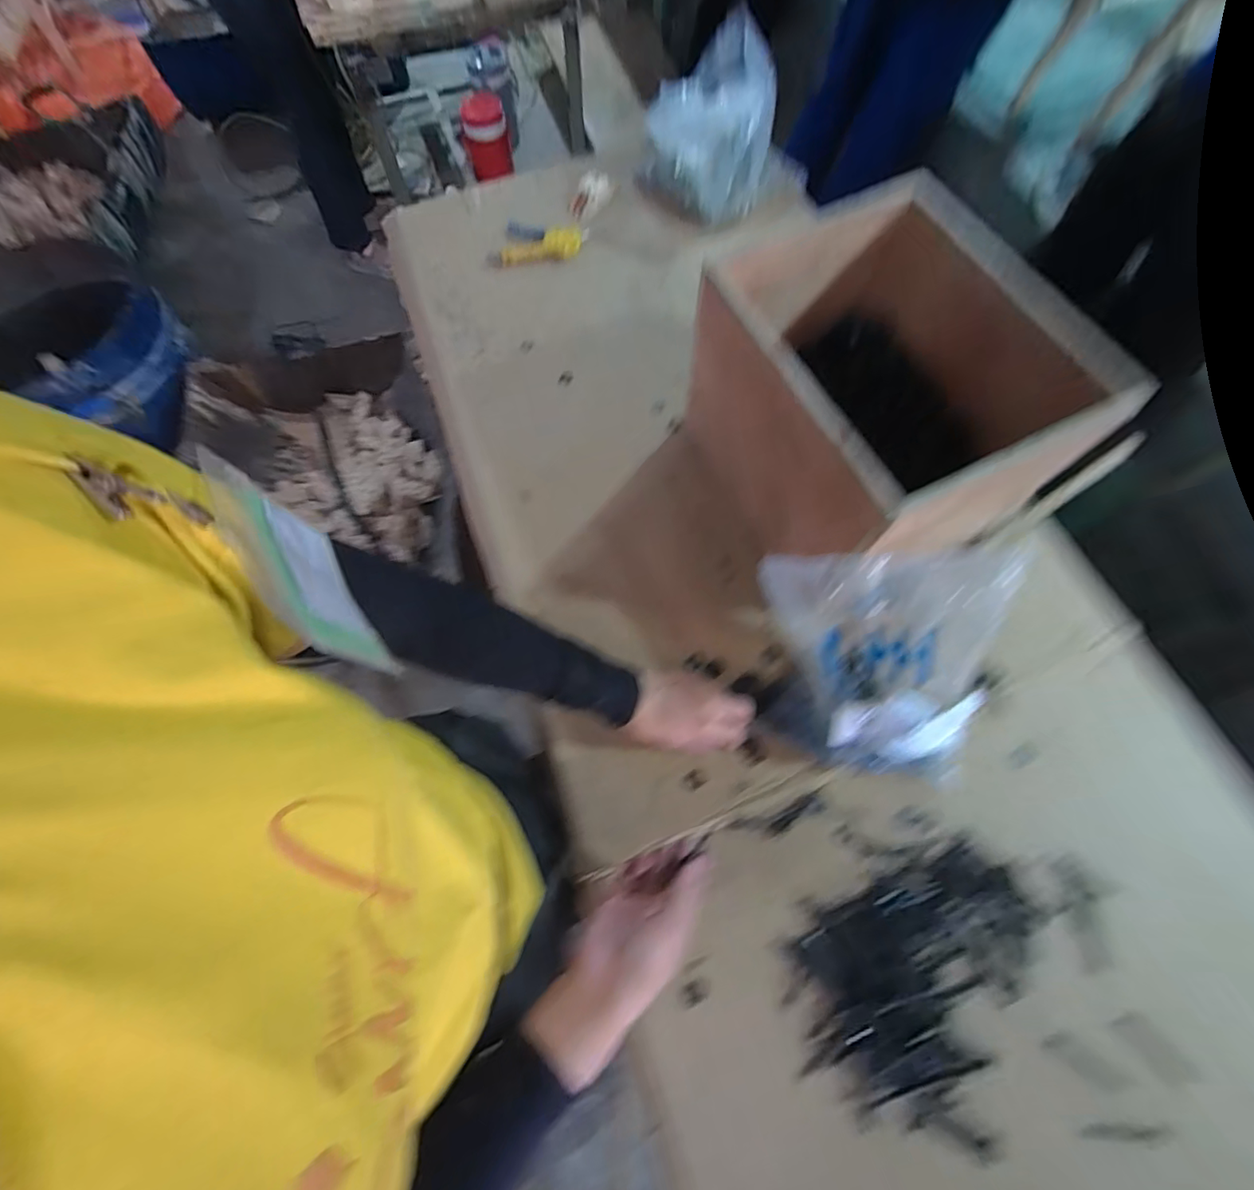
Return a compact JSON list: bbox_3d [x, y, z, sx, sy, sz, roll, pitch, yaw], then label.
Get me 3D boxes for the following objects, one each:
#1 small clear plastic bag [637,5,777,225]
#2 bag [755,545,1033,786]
[{"bbox_3d":[0.127,-0.719,0.833,0.201,0.161,0.193,8,69,4],"label":"small clear plastic bag"},{"bbox_3d":[0.239,0.070,0.523,0.203,0.181,0.170,4,66,1],"label":"bag"}]

